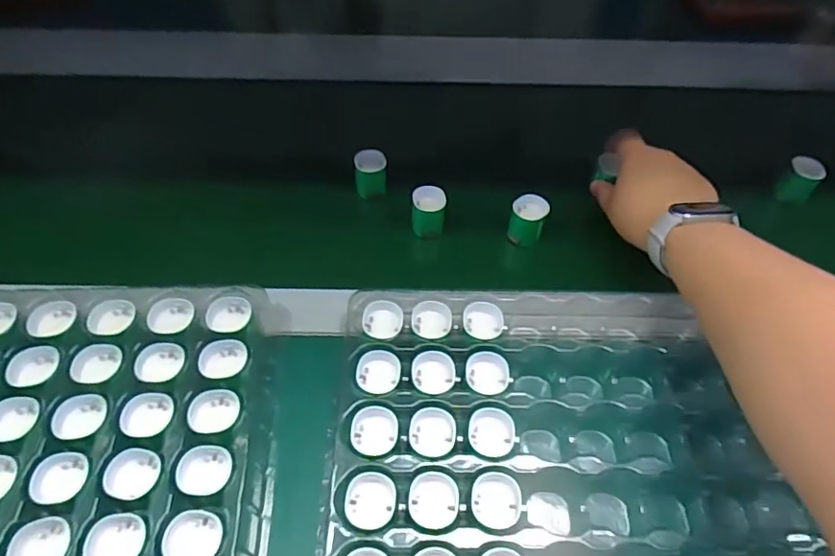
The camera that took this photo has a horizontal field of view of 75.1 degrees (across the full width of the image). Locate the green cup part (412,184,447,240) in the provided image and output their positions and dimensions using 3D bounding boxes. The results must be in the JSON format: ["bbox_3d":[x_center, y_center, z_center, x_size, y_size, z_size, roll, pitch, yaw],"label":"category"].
[{"bbox_3d":[0.010,-0.058,0.478,0.028,0.036,0.029,3,54,-1],"label":"green cup part"}]

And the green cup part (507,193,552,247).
[{"bbox_3d":[0.096,-0.051,0.469,0.031,0.034,0.033,1,54,-2],"label":"green cup part"}]

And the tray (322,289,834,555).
[{"bbox_3d":[0.104,0.154,0.309,0.305,0.047,0.319,1,53,0],"label":"tray"}]

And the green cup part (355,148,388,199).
[{"bbox_3d":[-0.042,-0.096,0.498,0.029,0.033,0.026,-1,54,-3],"label":"green cup part"}]

